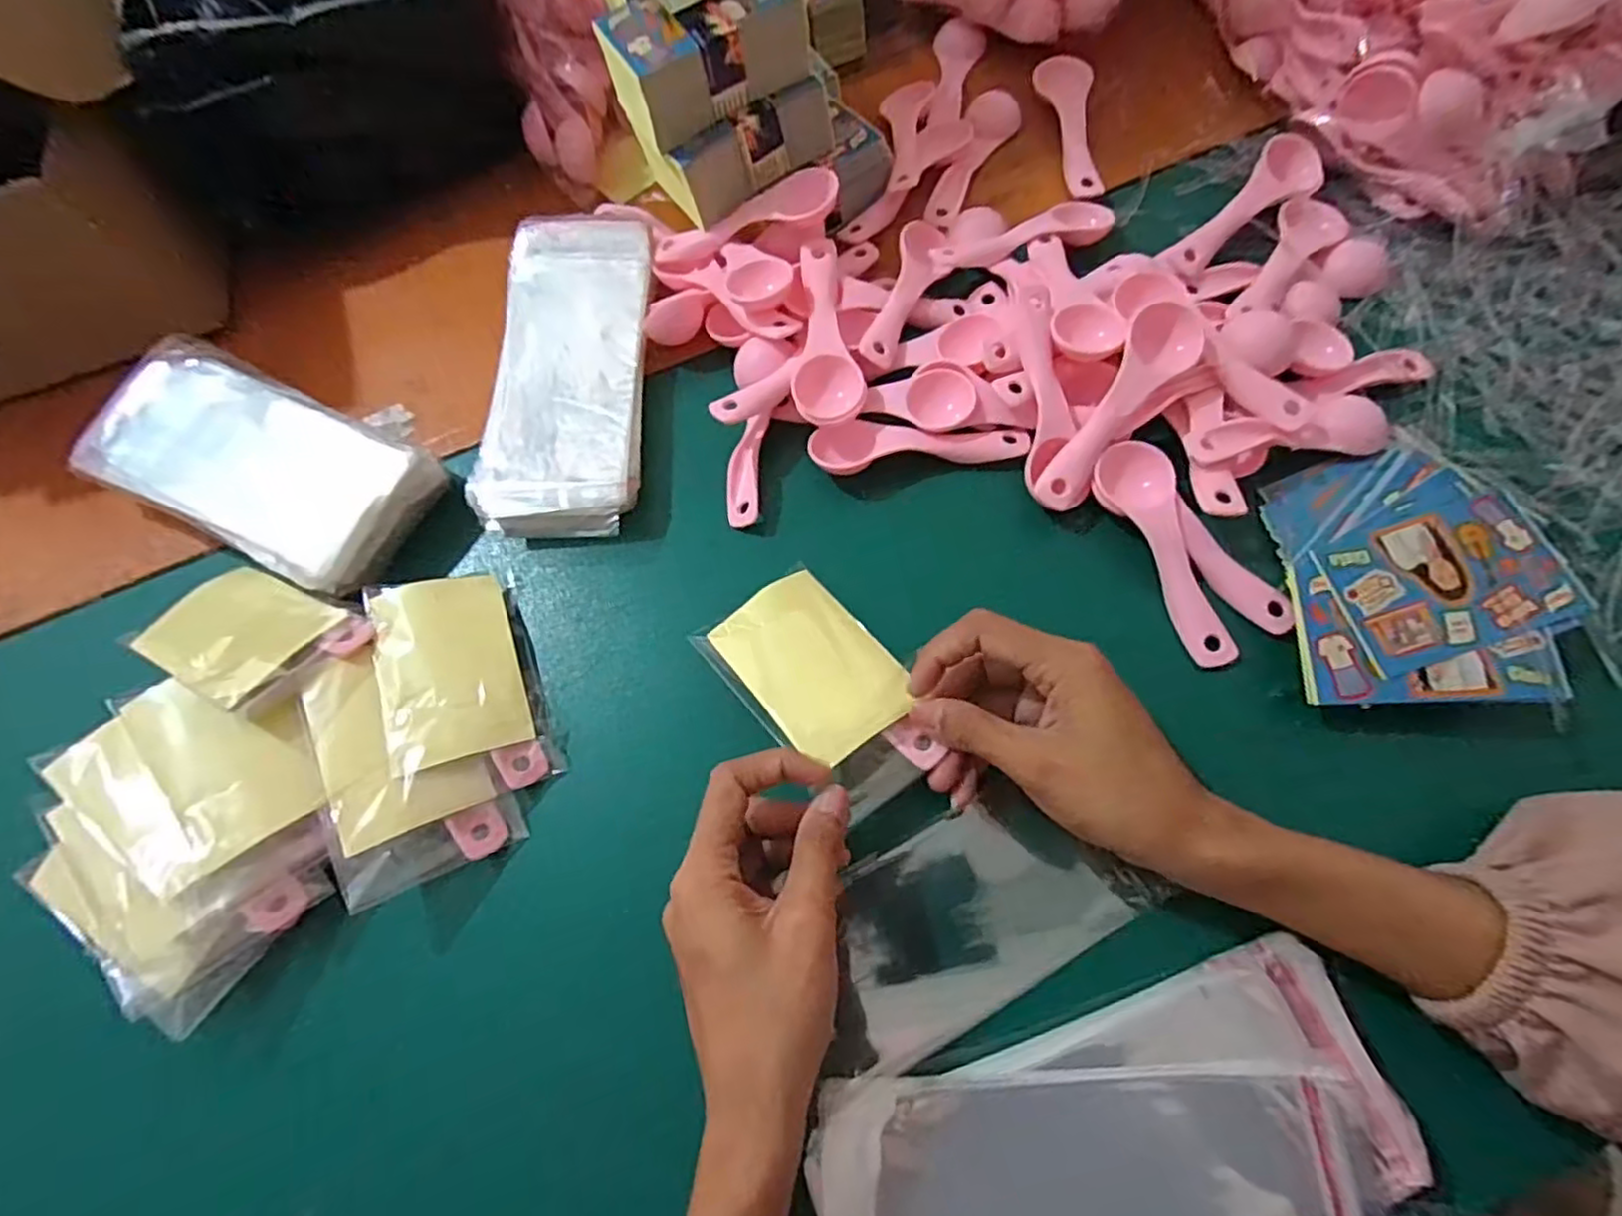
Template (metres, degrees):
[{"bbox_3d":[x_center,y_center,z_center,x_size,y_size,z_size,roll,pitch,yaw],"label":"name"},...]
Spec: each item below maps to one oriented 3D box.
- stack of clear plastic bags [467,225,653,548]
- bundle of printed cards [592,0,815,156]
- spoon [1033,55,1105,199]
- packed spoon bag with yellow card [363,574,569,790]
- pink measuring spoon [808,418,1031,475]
[{"bbox_3d":[-0.135,-0.131,0.387,0.084,0.032,0.195,-2,69,4],"label":"stack of clear plastic bags"},{"bbox_3d":[-0.059,-0.289,0.356,0.102,0.037,0.066,-33,70,-8],"label":"bundle of printed cards"},{"bbox_3d":[0.161,-0.301,0.434,0.032,0.019,0.103,-1,69,4],"label":"spoon"},{"bbox_3d":[-0.166,0.034,0.329,0.067,0.010,0.112,-16,69,-23],"label":"packed spoon bag with yellow card"},{"bbox_3d":[0.056,-0.086,0.365,0.112,0.014,0.024,-5,69,3],"label":"pink measuring spoon"}]

